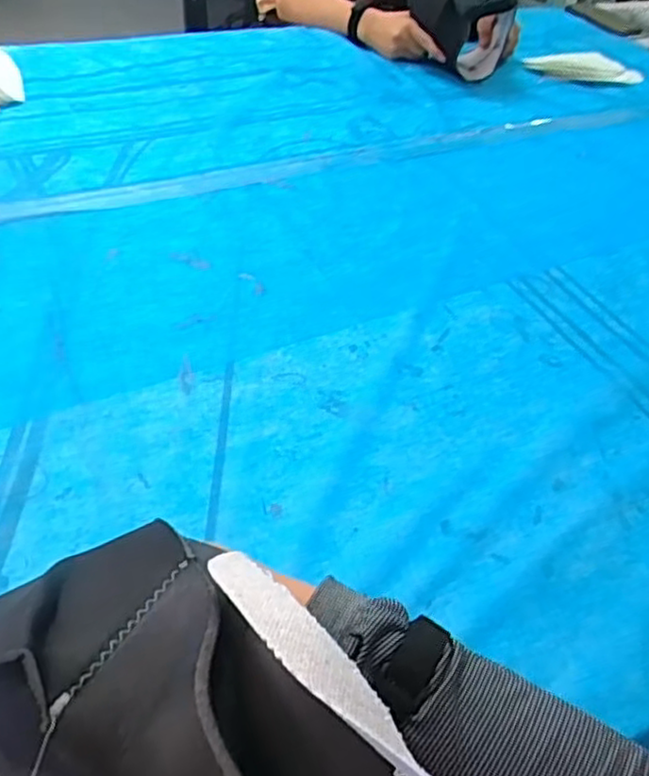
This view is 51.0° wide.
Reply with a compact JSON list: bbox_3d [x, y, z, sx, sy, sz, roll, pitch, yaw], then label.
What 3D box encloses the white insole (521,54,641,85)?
[{"bbox_3d":[0.452,-0.555,1.179,0.195,0.024,0.058,8,46,0],"label":"white insole"}]

